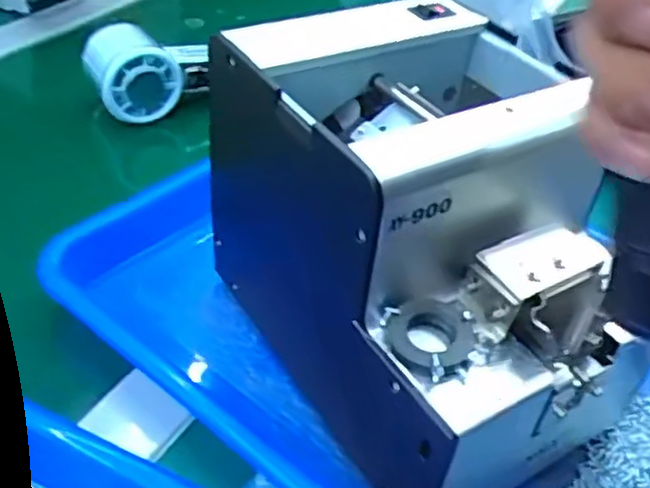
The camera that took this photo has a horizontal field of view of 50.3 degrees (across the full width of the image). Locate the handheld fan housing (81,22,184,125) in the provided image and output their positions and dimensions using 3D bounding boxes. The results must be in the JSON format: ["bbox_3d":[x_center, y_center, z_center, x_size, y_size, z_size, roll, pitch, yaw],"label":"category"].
[{"bbox_3d":[-0.141,-0.127,0.510,0.060,0.052,0.064,-12,43,-20],"label":"handheld fan housing"}]

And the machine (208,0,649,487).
[{"bbox_3d":[0.043,-0.002,0.305,0.133,0.144,0.176,-17,45,-24],"label":"machine"}]

